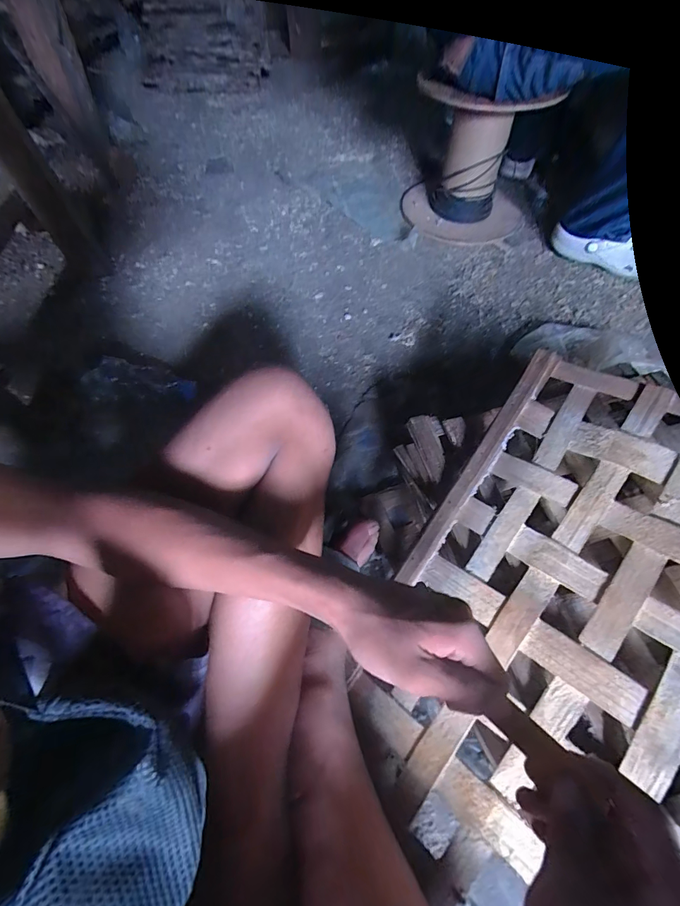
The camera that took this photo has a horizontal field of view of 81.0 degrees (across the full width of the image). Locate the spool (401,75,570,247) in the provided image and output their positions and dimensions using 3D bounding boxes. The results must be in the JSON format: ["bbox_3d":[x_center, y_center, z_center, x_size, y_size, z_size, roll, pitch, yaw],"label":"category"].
[{"bbox_3d":[0.302,-0.665,0.907,0.293,0.257,0.236,11,58,8],"label":"spool"}]

